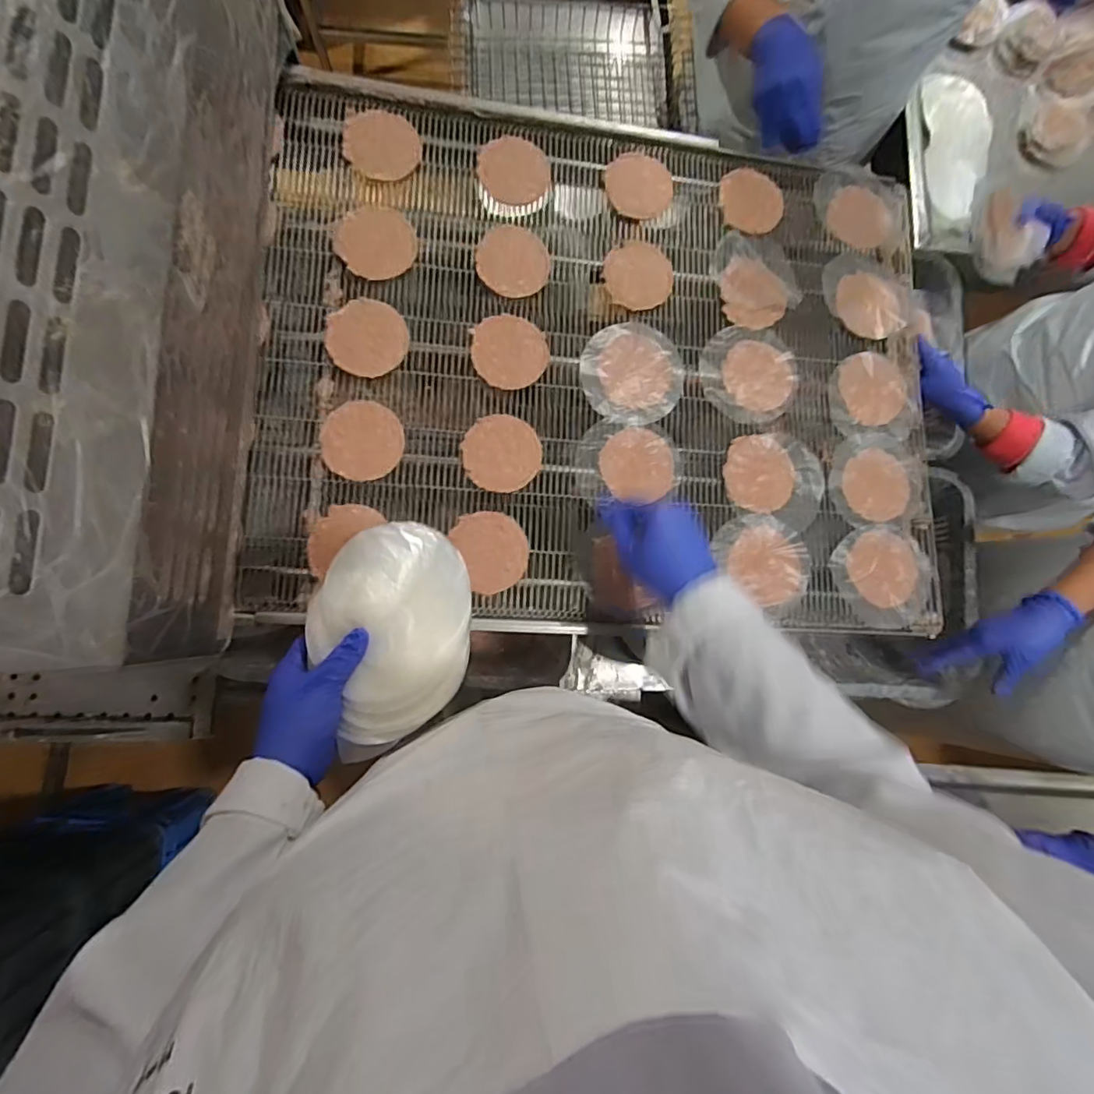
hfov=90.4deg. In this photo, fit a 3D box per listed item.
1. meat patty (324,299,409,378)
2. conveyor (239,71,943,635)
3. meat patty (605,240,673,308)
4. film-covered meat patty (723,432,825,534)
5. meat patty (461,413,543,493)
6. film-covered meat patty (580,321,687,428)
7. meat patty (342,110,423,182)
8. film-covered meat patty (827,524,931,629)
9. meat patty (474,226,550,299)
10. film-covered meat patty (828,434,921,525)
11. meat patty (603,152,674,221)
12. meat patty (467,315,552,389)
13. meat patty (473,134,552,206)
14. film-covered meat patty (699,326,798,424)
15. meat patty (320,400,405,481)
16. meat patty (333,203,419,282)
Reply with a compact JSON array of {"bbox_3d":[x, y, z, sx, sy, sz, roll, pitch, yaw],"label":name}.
[{"bbox_3d":[-0.197,-0.230,0.600,0.082,0.015,0.085,0,83,-4],"label":"meat patty"},{"bbox_3d":[0.087,-0.225,0.644,0.785,0.072,0.616,2,83,-4],"label":"conveyor"},{"bbox_3d":[0.112,-0.331,0.657,0.086,0.005,0.086,0,83,-4],"label":"meat patty"},{"bbox_3d":[0.273,-0.086,0.644,0.125,0.012,0.103,21,82,-1],"label":"film-covered meat patty"},{"bbox_3d":[-0.049,-0.105,0.605,0.085,0.009,0.086,-4,84,-5],"label":"meat patty"},{"bbox_3d":[0.102,-0.204,0.642,0.119,0.009,0.120,-8,84,-5],"label":"film-covered meat patty"},{"bbox_3d":[-0.195,-0.474,0.639,0.082,0.004,0.096,-43,88,-8],"label":"meat patty"},{"bbox_3d":[0.403,0.034,0.648,0.127,0.021,0.116,3,83,-4],"label":"film-covered meat patty"},{"bbox_3d":[-0.039,-0.338,0.639,0.083,0.004,0.087,-3,84,-5],"label":"meat patty"},{"bbox_3d":[0.403,-0.083,0.666,0.125,0.015,0.112,-2,83,-4],"label":"film-covered meat patty"},{"bbox_3d":[0.115,-0.451,0.673,0.083,0.006,0.089,0,83,-4],"label":"meat patty"},{"bbox_3d":[-0.042,-0.225,0.624,0.086,0.004,0.088,-7,84,-5],"label":"meat patty"},{"bbox_3d":[-0.040,-0.456,0.654,0.086,0.004,0.089,-6,84,-5],"label":"meat patty"},{"bbox_3d":[0.246,-0.210,0.665,0.119,0.008,0.117,0,83,-4],"label":"film-covered meat patty"},{"bbox_3d":[-0.198,-0.114,0.582,0.082,0.020,0.081,0,83,-4],"label":"meat patty"},{"bbox_3d":[-0.195,-0.348,0.618,0.087,0.008,0.092,-4,84,-5],"label":"meat patty"}]

